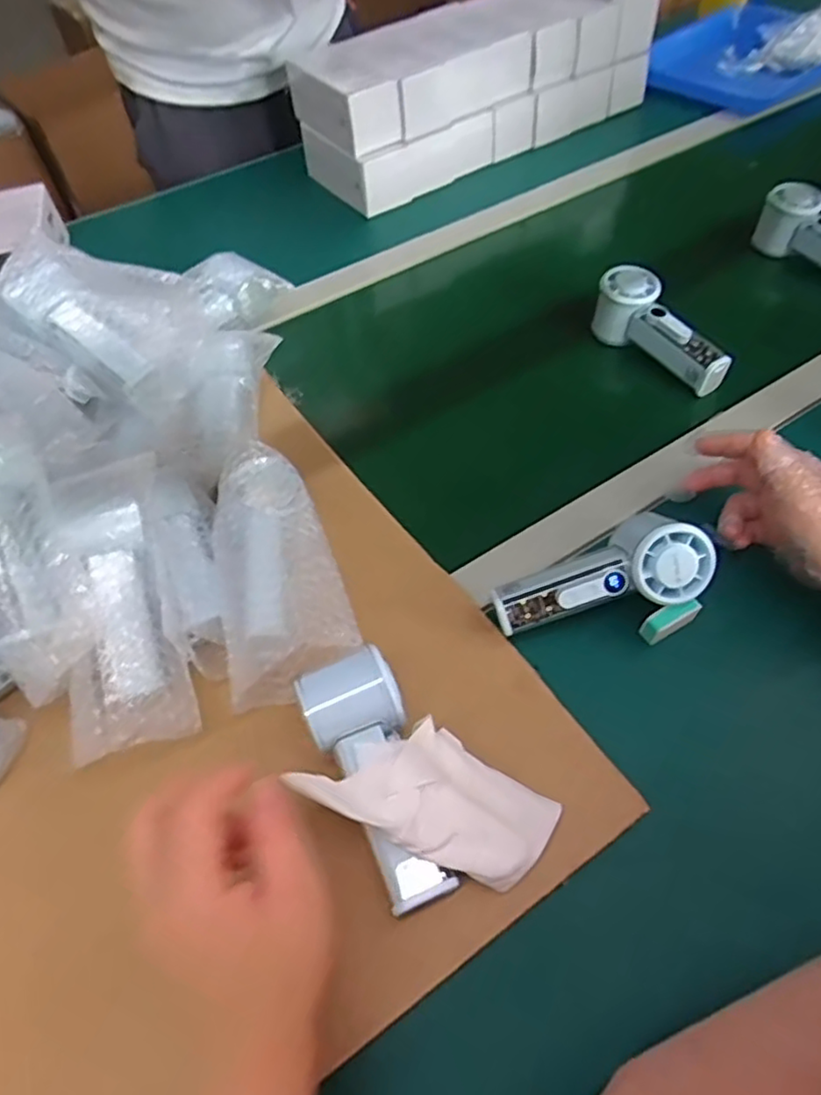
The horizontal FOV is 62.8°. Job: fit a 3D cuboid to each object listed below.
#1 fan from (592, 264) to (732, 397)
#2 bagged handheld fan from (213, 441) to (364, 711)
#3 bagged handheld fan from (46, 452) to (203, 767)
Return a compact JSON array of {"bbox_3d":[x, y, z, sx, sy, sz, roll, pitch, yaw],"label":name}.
[{"bbox_3d":[0.247,-0.210,0.670,0.049,0.063,0.155,-32,69,-18],"label":"fan"},{"bbox_3d":[-0.096,0.014,0.488,0.087,0.062,0.182,-14,53,-5],"label":"bagged handheld fan"},{"bbox_3d":[-0.201,0.026,0.447,0.071,0.066,0.215,-15,69,-6],"label":"bagged handheld fan"}]

